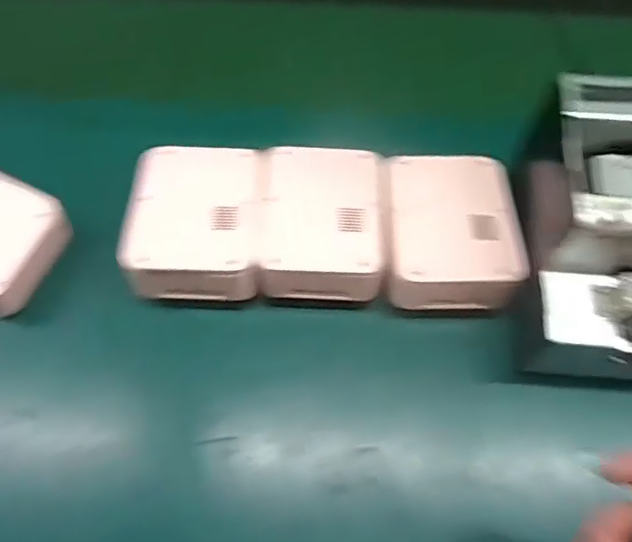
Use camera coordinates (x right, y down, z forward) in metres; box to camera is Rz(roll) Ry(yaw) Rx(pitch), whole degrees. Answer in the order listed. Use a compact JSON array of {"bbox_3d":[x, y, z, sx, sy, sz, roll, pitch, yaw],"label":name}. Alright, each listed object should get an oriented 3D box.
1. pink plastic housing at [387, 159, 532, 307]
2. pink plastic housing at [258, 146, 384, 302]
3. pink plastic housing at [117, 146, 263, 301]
[{"bbox_3d":[0.109,-0.034,0.492,0.103,0.044,0.127,1,60,0],"label":"pink plastic housing"},{"bbox_3d":[0.005,-0.042,0.498,0.100,0.040,0.131,1,60,0],"label":"pink plastic housing"},{"bbox_3d":[-0.097,-0.043,0.491,0.102,0.040,0.132,1,60,0],"label":"pink plastic housing"}]

